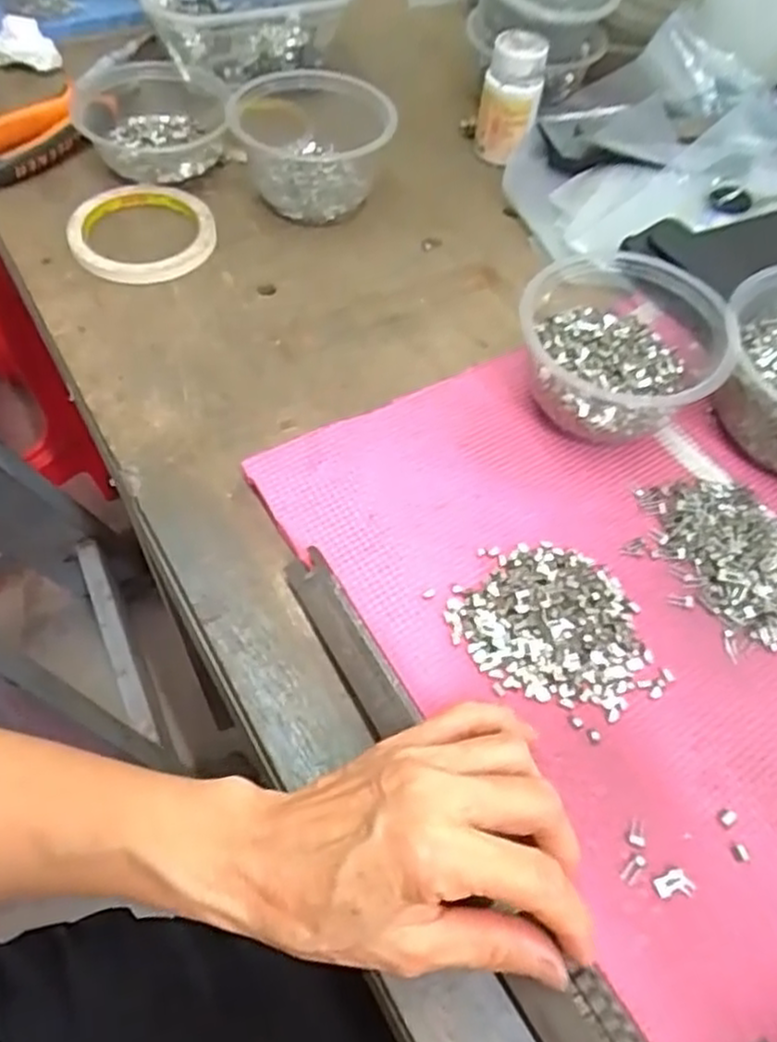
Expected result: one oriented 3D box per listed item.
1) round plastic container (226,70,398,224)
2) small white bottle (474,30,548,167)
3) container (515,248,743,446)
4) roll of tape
[{"bbox_3d":[-0.057,-0.283,0.551,0.117,0.061,0.116,2,57,-4],"label":"round plastic container"},{"bbox_3d":[0.095,-0.328,0.582,0.044,0.087,0.046,15,57,4],"label":"small white bottle"},{"bbox_3d":[0.131,-0.097,0.428,0.113,0.067,0.102,20,57,8],"label":"container"},{"bbox_3d":[-0.172,-0.205,0.518,0.097,0.011,0.100,1,58,-2],"label":"roll of tape"}]

